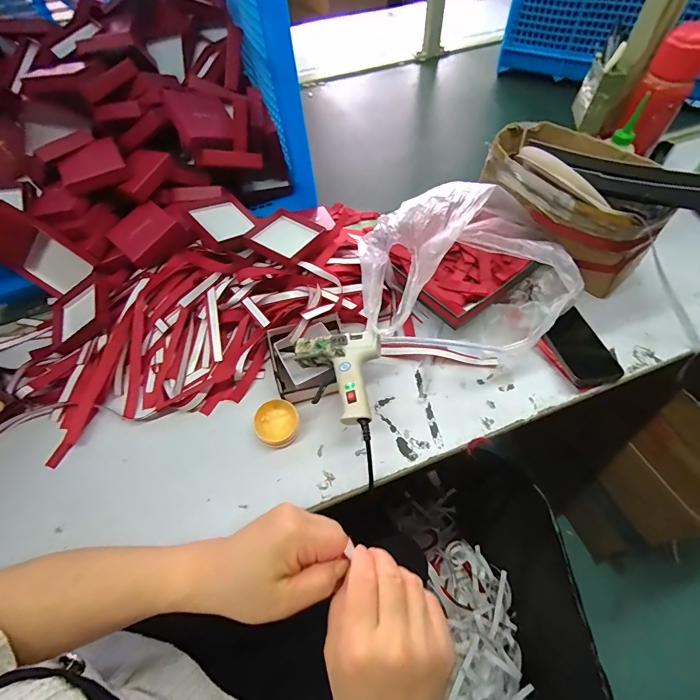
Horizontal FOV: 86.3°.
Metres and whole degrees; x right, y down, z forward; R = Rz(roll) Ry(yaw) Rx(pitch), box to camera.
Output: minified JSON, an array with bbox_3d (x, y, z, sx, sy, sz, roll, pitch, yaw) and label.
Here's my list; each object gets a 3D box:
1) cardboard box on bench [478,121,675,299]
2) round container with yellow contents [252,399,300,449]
[{"bbox_3d":[0.323,-0.226,0.565,0.254,0.115,0.159,38,66,24],"label":"cardboard box on bench"},{"bbox_3d":[-0.090,0.089,0.455,0.051,0.024,0.052,-1,57,2],"label":"round container with yellow contents"}]

